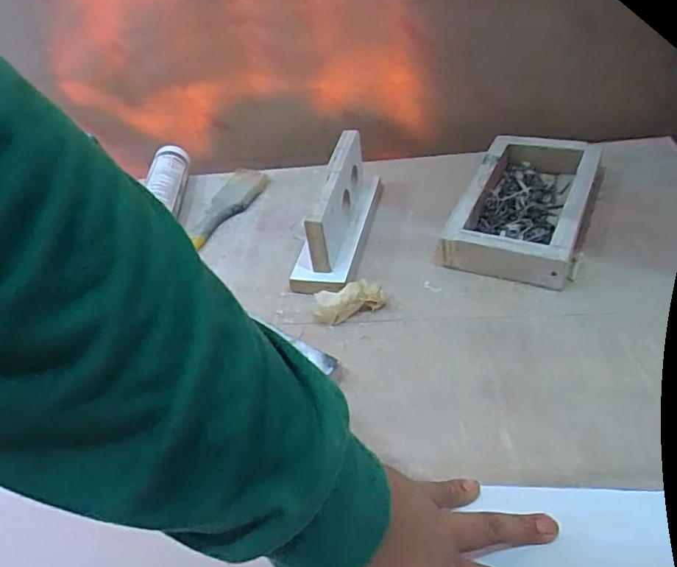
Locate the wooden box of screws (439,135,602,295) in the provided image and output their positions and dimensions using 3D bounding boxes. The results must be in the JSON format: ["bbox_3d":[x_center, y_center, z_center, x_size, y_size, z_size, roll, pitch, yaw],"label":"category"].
[{"bbox_3d":[0.203,-0.085,0.580,0.122,0.048,0.216,16,46,23],"label":"wooden box of screws"}]

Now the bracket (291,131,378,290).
[{"bbox_3d":[0.000,-0.080,0.572,0.055,0.080,0.192,7,44,15],"label":"bracket"}]

